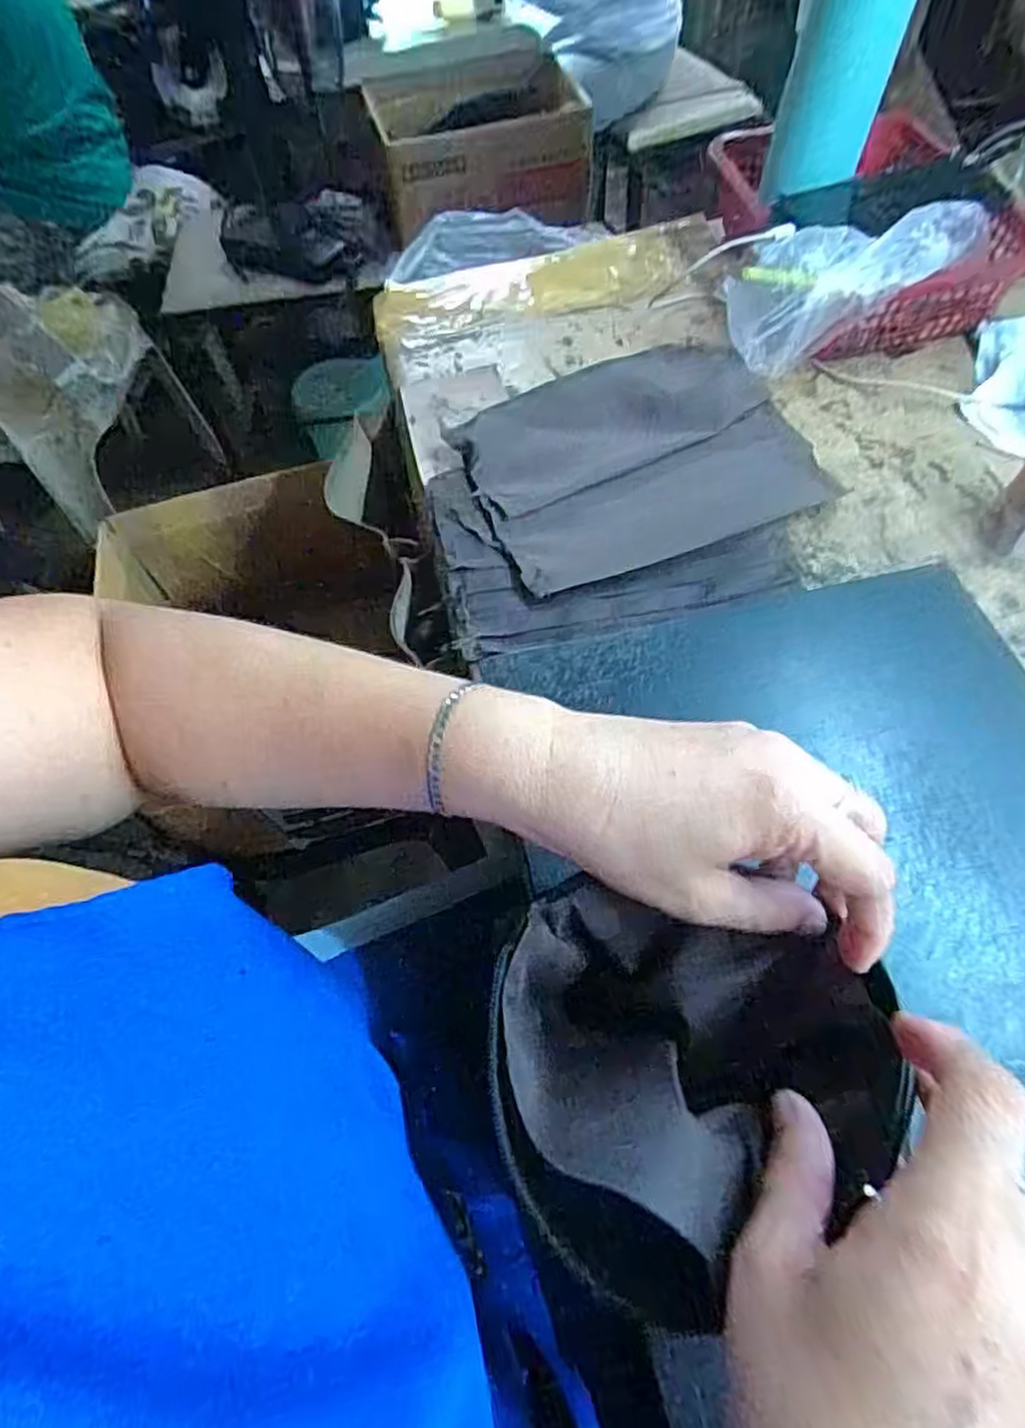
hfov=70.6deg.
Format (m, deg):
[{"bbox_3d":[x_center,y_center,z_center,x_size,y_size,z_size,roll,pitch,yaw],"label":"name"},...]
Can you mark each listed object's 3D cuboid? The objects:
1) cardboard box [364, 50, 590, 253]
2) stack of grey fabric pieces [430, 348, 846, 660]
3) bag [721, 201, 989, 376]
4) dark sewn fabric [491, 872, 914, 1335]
[{"bbox_3d":[-0.058,-1.047,1.346,0.368,0.158,0.332,-13,59,-3],"label":"cardboard box"},{"bbox_3d":[0.075,-0.159,0.509,0.272,0.022,0.232,-18,60,-6],"label":"stack of grey fabric pieces"},{"bbox_3d":[0.243,-0.297,0.527,0.173,0.100,0.035,-12,59,-3],"label":"bag"},{"bbox_3d":[0.061,0.126,0.242,0.134,0.047,0.118,9,60,9],"label":"dark sewn fabric"}]

